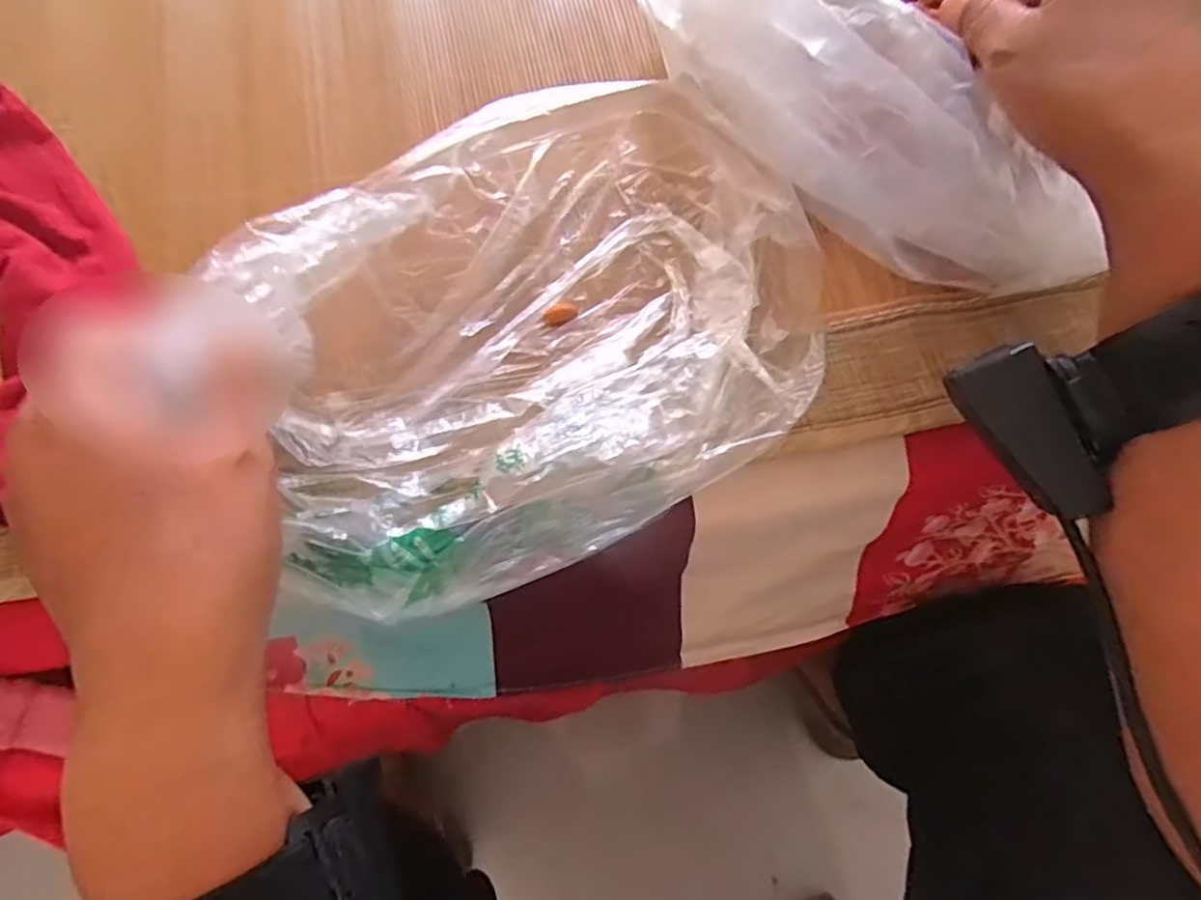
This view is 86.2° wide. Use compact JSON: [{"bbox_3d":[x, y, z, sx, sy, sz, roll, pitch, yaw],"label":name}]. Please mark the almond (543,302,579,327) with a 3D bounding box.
[{"bbox_3d":[-0.018,-0.064,0.303,0.016,0.006,0.008,-30,75,-10],"label":"almond"}]

